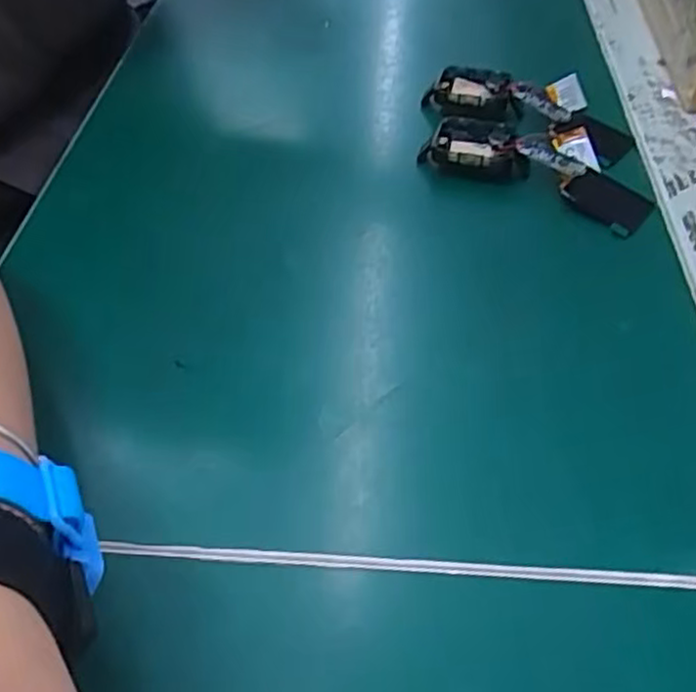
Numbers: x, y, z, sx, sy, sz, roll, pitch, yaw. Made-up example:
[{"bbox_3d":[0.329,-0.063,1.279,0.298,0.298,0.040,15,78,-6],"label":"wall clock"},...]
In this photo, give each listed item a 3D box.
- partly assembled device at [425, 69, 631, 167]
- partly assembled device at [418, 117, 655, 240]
[{"bbox_3d":[0.099,-0.130,0.382,0.108,0.016,0.048,29,54,24],"label":"partly assembled device"},{"bbox_3d":[0.093,-0.089,0.344,0.108,0.016,0.044,25,53,22],"label":"partly assembled device"}]

